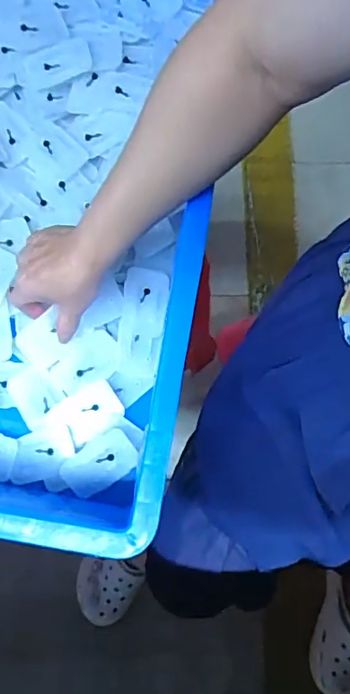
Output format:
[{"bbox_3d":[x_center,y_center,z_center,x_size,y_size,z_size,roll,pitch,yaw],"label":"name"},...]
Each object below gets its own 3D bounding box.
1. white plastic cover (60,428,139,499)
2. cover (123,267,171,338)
[{"bbox_3d":[-0.072,0.111,0.495,0.070,0.008,0.044,-35,96,-6],"label":"white plastic cover"},{"bbox_3d":[-0.029,-0.046,0.528,0.043,0.008,0.073,1,79,1],"label":"cover"}]

